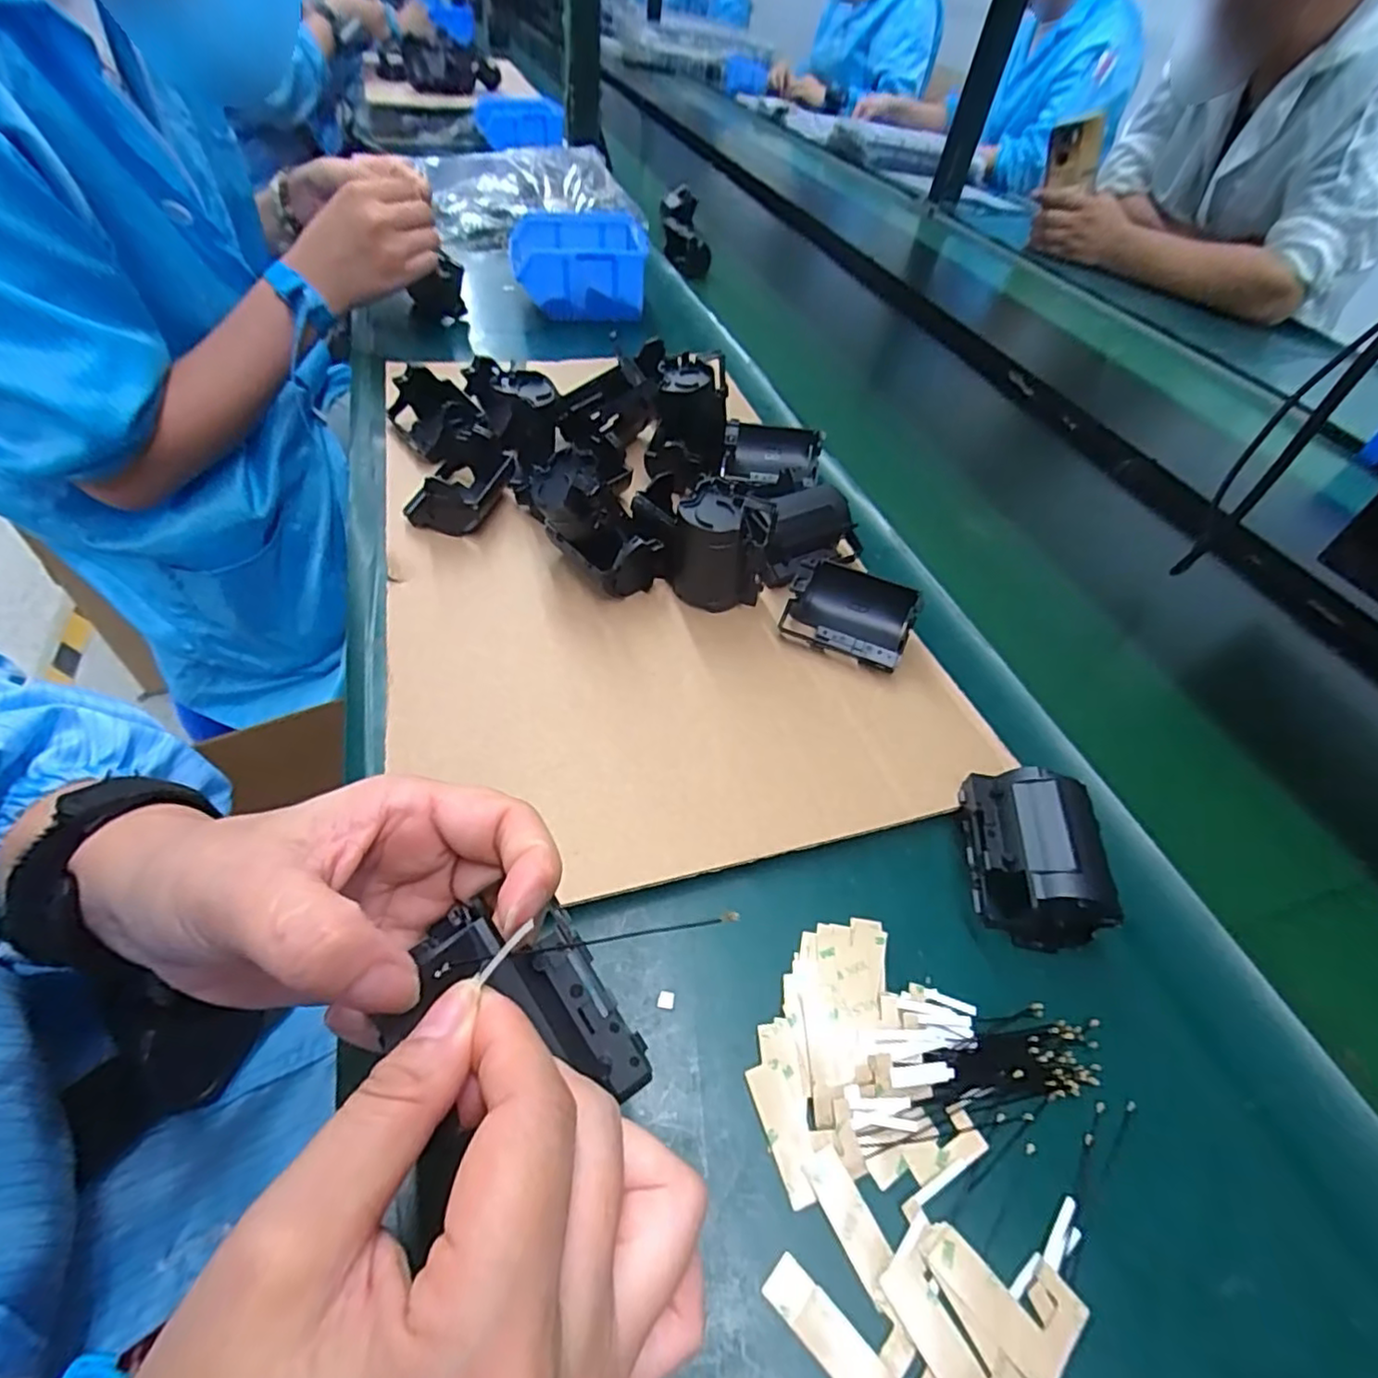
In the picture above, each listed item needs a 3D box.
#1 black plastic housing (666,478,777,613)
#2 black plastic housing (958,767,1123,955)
[{"bbox_3d":[0.017,-0.081,0.374,0.055,0.067,0.042,19,52,9],"label":"black plastic housing"},{"bbox_3d":[0.151,0.071,0.279,0.052,0.037,0.072,8,51,0],"label":"black plastic housing"}]

